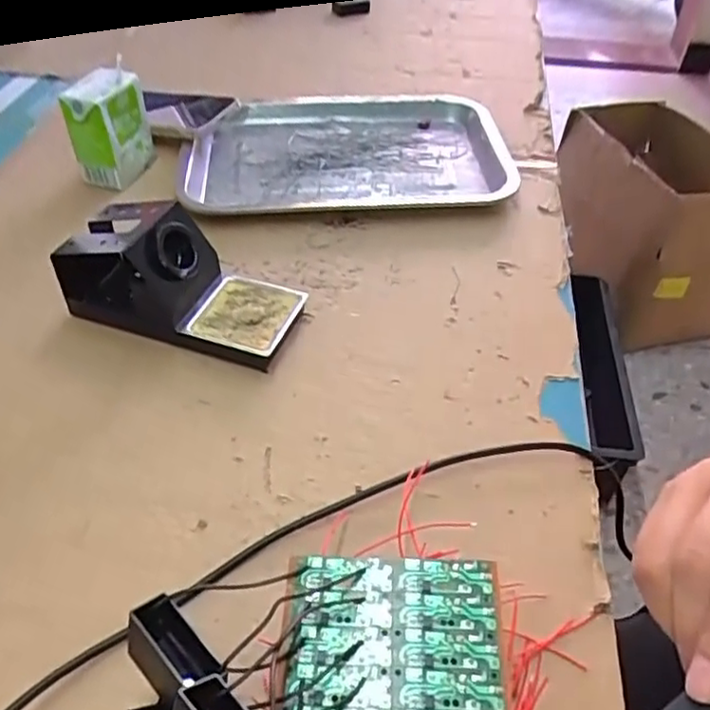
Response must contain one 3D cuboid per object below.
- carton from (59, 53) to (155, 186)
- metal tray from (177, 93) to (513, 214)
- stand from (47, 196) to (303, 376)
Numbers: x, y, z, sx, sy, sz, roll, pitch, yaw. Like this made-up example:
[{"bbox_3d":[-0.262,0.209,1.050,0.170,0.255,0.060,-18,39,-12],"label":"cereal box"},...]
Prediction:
[{"bbox_3d":[-0.222,-0.209,0.599,0.047,0.092,0.061,12,46,12],"label":"carton"},{"bbox_3d":[-0.011,-0.200,0.651,0.298,0.031,0.218,-6,45,-5],"label":"metal tray"},{"bbox_3d":[-0.122,-0.056,0.473,0.160,0.078,0.074,15,47,15],"label":"stand"}]

